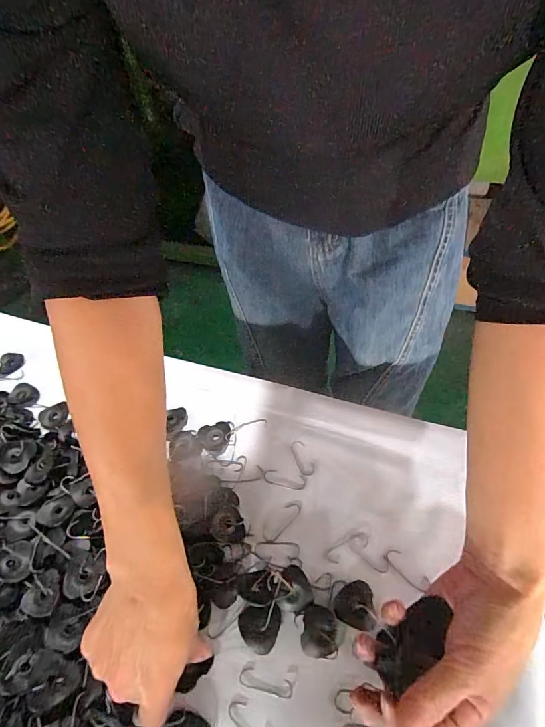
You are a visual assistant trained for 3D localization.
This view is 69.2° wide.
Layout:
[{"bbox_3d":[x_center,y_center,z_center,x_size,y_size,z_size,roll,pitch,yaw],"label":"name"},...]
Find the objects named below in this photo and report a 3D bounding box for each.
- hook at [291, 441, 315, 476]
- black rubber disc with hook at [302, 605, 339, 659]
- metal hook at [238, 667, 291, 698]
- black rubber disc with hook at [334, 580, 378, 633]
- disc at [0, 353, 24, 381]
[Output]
[{"bbox_3d":[0.032,0.100,0.420,0.016,0.004,0.041,-22,55,-8],"label":"hook"},{"bbox_3d":[0.038,0.221,0.326,0.028,0.008,0.035,-2,55,6],"label":"black rubber disc with hook"},{"bbox_3d":[-0.006,0.255,0.315,0.043,0.004,0.014,10,57,14],"label":"metal hook"},{"bbox_3d":[0.069,0.205,0.336,0.033,0.006,0.035,-4,54,5],"label":"black rubber disc with hook"},{"bbox_3d":[-0.354,0.005,0.536,0.039,0.010,0.042,-4,54,5],"label":"disc"}]

